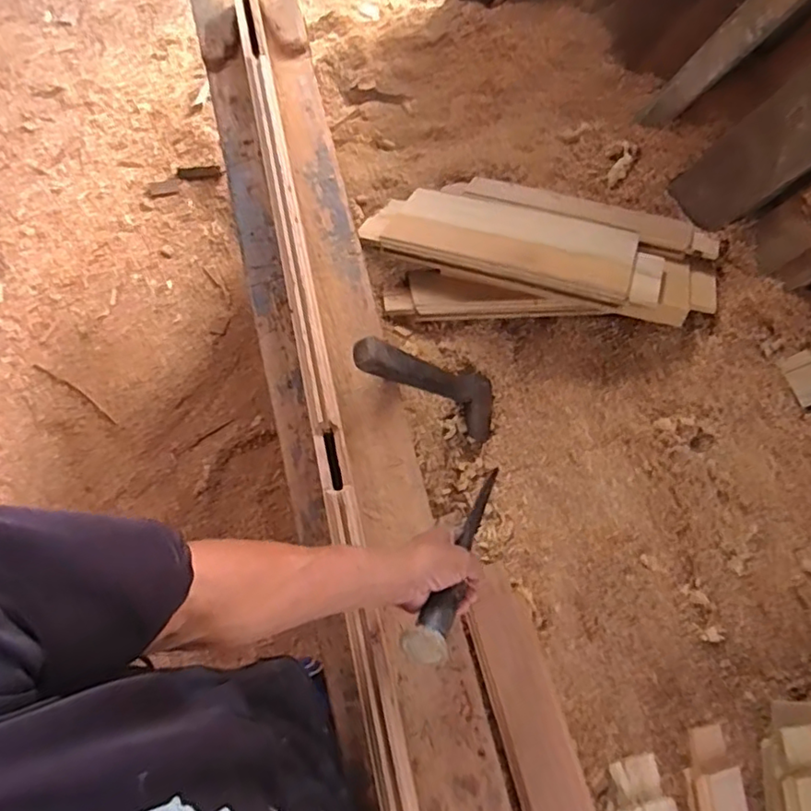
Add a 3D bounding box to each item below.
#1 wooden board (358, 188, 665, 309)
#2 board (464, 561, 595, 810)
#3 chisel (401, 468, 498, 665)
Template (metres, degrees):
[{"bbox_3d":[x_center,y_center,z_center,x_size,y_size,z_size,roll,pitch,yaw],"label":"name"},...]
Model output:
[{"bbox_3d":[0.184,-0.282,1.008,0.492,0.038,0.190,17,55,13],"label":"wooden board"},{"bbox_3d":[0.182,0.469,0.786,0.087,0.026,0.486,-21,66,10],"label":"board"},{"bbox_3d":[0.064,0.169,0.676,0.040,0.036,0.279,23,35,10],"label":"chisel"}]

